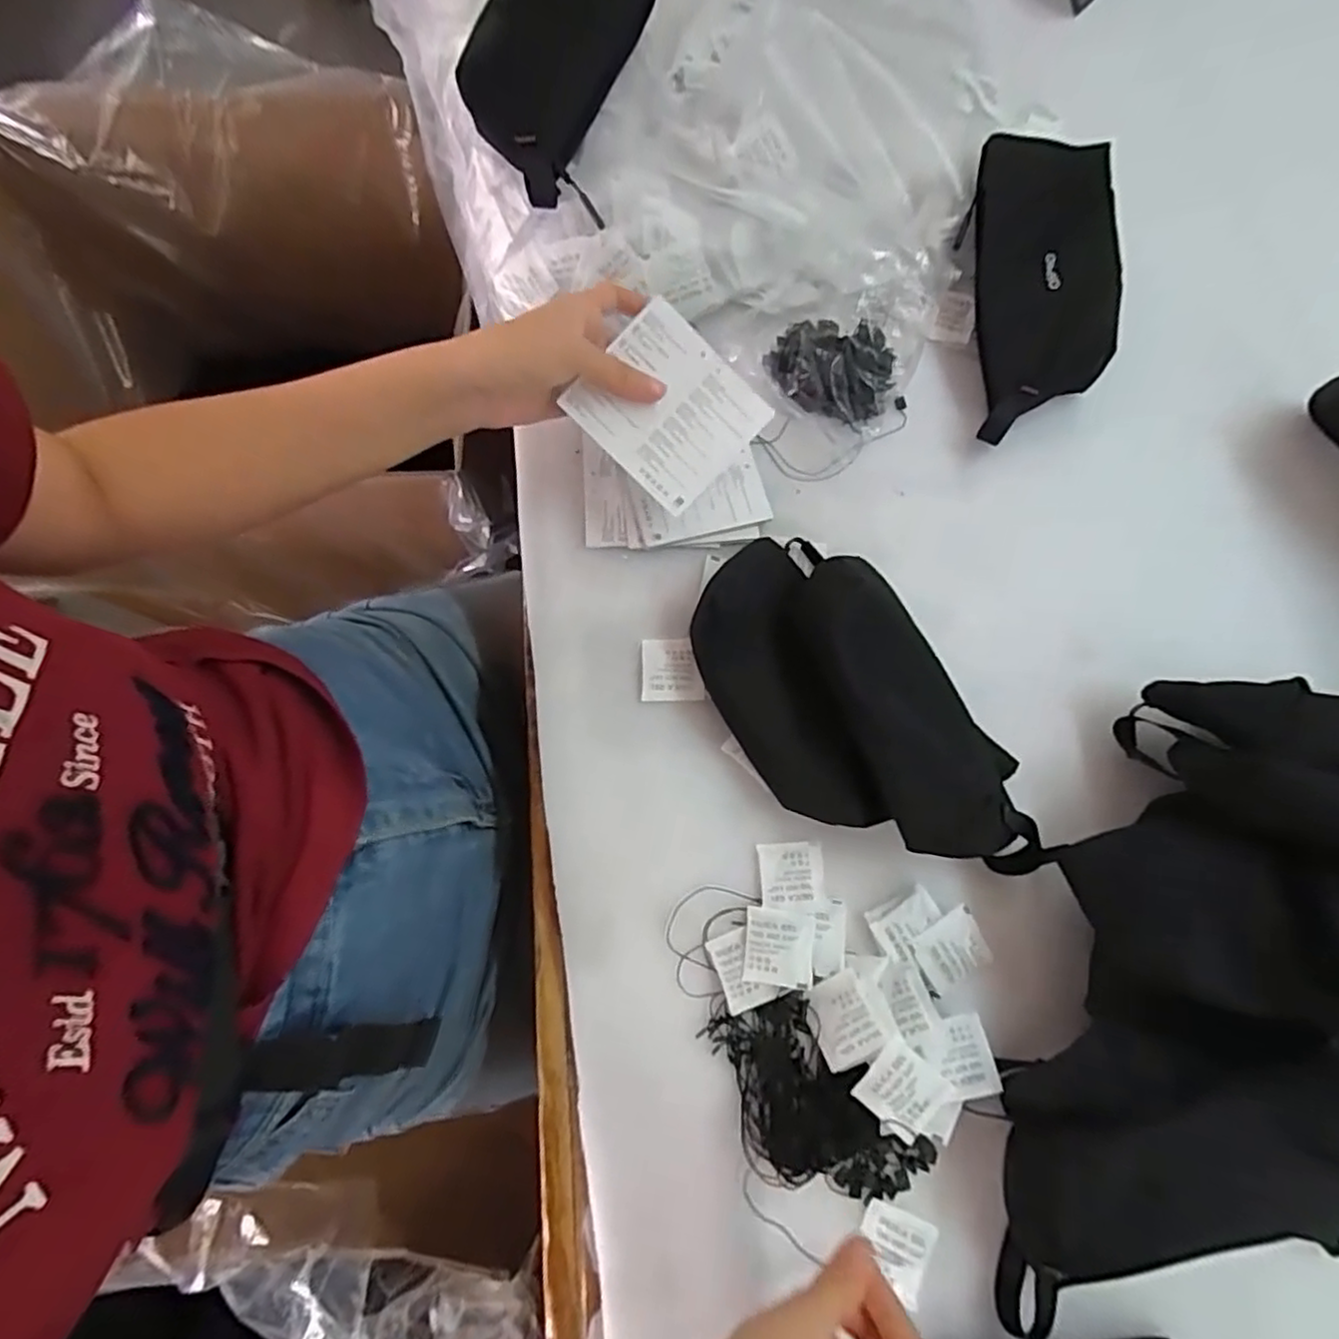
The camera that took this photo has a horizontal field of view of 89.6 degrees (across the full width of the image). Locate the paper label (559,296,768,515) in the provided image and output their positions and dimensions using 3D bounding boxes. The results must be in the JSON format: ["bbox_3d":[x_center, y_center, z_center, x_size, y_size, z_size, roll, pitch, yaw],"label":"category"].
[{"bbox_3d":[0.000,-0.158,0.409,0.097,0.006,0.088,42,88,-7],"label":"paper label"}]

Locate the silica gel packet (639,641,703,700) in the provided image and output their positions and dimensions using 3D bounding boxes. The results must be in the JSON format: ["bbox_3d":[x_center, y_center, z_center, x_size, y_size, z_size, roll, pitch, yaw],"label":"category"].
[{"bbox_3d":[0.001,0.000,0.434,0.039,0.004,0.041,-1,76,0],"label":"silica gel packet"}]

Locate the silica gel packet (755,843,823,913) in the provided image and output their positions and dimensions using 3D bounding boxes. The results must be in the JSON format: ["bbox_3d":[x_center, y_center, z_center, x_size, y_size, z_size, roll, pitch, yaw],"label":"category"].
[{"bbox_3d":[0.073,0.125,0.407,0.039,0.004,0.039,0,75,-1],"label":"silica gel packet"}]

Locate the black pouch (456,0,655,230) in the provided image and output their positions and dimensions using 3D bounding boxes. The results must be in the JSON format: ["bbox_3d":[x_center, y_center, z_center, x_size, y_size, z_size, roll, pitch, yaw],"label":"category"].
[{"bbox_3d":[-0.073,-0.409,0.457,0.097,0.048,0.209,13,77,3],"label":"black pouch"}]

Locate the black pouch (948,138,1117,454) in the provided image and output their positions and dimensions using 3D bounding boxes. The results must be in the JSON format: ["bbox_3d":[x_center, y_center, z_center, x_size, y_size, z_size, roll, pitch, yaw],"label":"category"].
[{"bbox_3d":[0.265,-0.268,0.474,0.093,0.030,0.207,1,89,10],"label":"black pouch"}]

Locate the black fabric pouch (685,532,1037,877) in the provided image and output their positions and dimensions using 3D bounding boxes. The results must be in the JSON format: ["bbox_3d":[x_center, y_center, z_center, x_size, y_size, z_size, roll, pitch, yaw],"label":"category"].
[{"bbox_3d":[0.114,0.027,0.402,0.133,0.064,0.252,-33,78,-8],"label":"black fabric pouch"}]

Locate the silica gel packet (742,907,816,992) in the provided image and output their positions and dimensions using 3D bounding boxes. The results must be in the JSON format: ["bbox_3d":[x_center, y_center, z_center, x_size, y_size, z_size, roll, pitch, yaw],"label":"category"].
[{"bbox_3d":[0.064,0.163,0.394,0.040,0.009,0.040,8,76,2],"label":"silica gel packet"}]

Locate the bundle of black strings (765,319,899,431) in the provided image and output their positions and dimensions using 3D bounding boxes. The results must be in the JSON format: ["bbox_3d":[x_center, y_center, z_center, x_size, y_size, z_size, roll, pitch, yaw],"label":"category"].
[{"bbox_3d":[0.118,-0.222,0.478,0.092,0.037,0.076,32,78,7],"label":"bundle of black strings"}]

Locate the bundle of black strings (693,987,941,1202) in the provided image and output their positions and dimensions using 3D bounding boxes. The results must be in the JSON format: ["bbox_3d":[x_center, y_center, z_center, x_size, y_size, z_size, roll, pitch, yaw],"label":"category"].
[{"bbox_3d":[0.076,0.244,0.374,0.075,0.012,0.131,-39,79,-9],"label":"bundle of black strings"}]

